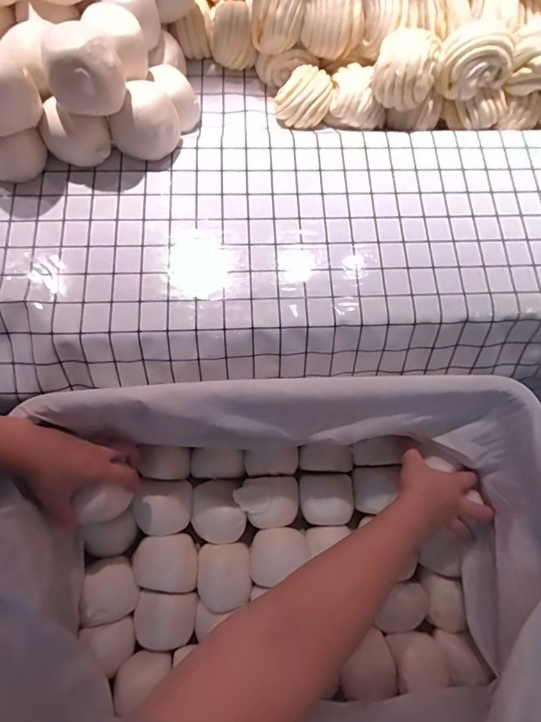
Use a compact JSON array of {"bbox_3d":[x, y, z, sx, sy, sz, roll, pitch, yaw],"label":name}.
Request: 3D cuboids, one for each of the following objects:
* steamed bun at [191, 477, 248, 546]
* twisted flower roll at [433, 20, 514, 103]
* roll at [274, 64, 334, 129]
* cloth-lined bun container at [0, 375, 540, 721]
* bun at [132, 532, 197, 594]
[{"bbox_3d":[-0.076,0.219,0.593,0.075,0.042,0.088,-10,75,-5],"label":"steamed bun"},{"bbox_3d":[0.293,-0.432,0.580,0.101,0.064,0.088,26,75,5],"label":"twisted flower roll"},{"bbox_3d":[0.051,-0.414,0.634,0.086,0.049,0.083,0,73,-1],"label":"roll"},{"bbox_3d":[0.017,0.253,0.501,0.594,0.207,0.422,-3,74,-2],"label":"cloth-lined bun container"},{"bbox_3d":[-0.147,0.280,0.559,0.088,0.059,0.075,-3,74,-3],"label":"bun"}]

